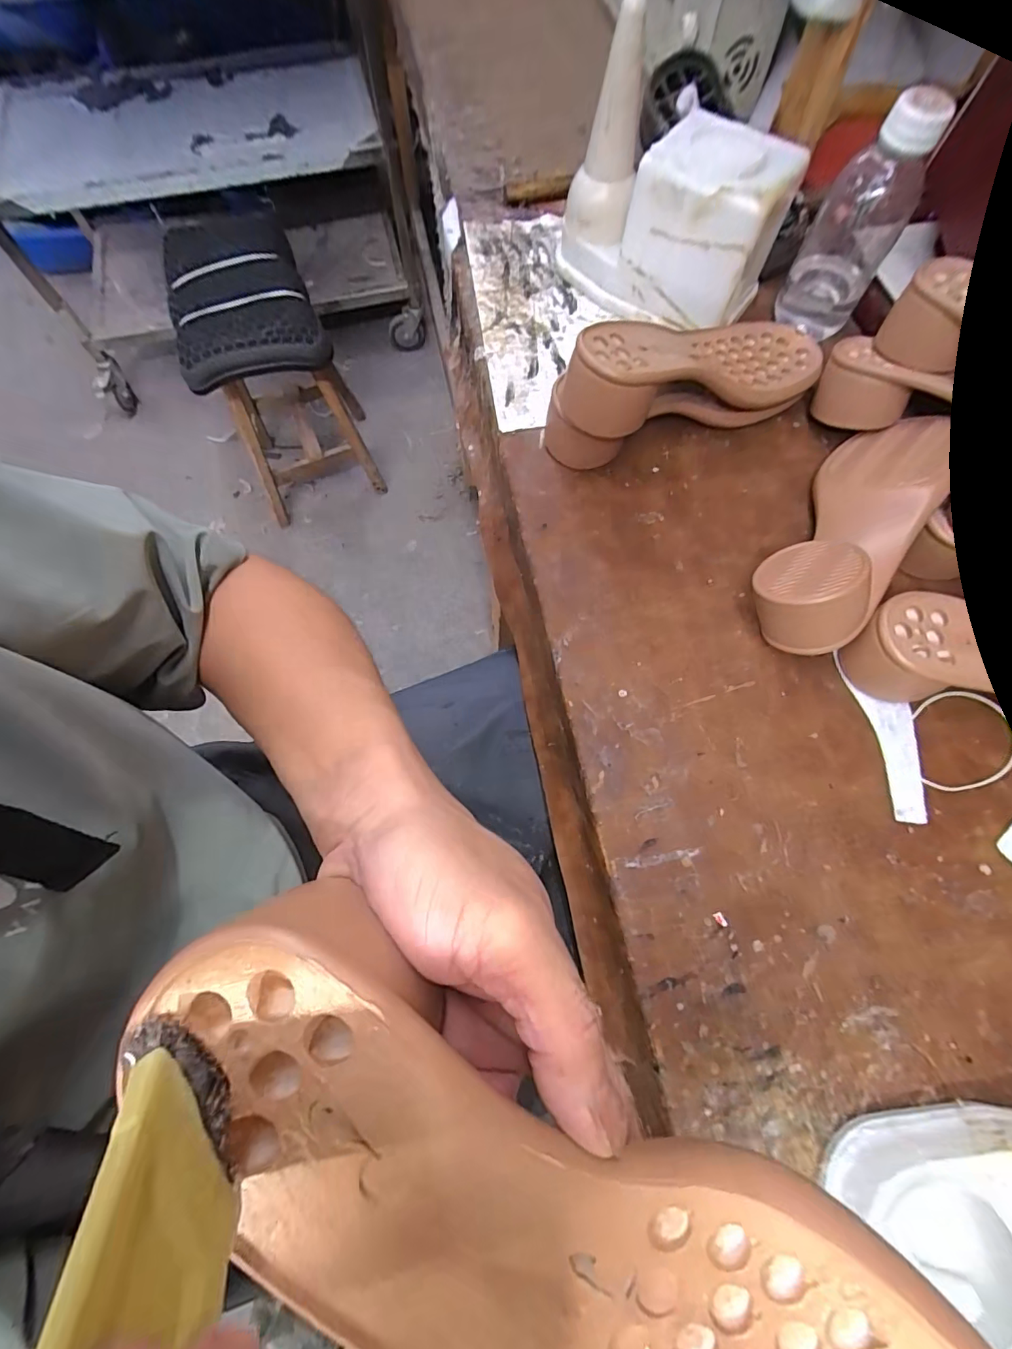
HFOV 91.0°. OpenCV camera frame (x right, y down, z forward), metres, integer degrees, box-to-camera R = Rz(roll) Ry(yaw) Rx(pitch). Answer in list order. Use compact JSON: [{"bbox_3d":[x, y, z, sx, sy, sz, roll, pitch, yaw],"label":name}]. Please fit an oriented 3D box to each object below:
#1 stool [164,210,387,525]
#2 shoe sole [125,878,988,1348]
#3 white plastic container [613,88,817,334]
[{"bbox_3d":[-0.476,-0.608,1.078,0.254,0.464,0.362,-19,71,-6],"label":"stool"},{"bbox_3d":[0.018,0.146,0.120,0.242,0.028,0.091,38,75,0],"label":"shoe sole"},{"bbox_3d":[0.177,-0.401,0.438,0.122,0.090,0.101,34,75,13],"label":"white plastic container"}]

